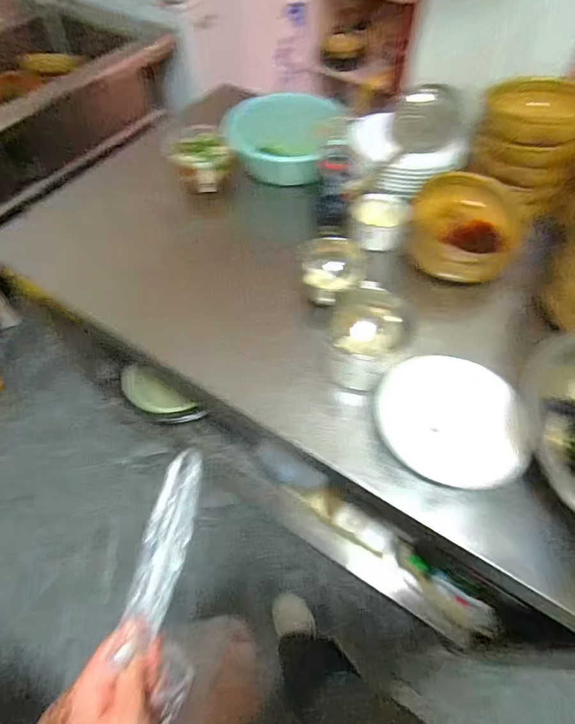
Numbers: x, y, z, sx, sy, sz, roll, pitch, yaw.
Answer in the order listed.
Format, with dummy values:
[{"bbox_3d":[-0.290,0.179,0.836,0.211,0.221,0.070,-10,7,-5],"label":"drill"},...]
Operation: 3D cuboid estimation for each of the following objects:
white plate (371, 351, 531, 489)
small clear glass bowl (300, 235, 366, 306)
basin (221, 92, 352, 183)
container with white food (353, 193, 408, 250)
[{"bbox_3d":[0.238,0.084,0.635,0.197,0.018,0.185,-2,79,9],"label":"white plate"},{"bbox_3d":[0.081,-0.156,0.778,0.108,0.073,0.110,0,57,0],"label":"small clear glass bowl"},{"bbox_3d":[-0.001,-0.516,1.007,0.269,0.101,0.238,0,57,0],"label":"basin"},{"bbox_3d":[0.172,-0.269,0.838,0.092,0.052,0.101,0,57,0],"label":"container with white food"}]

